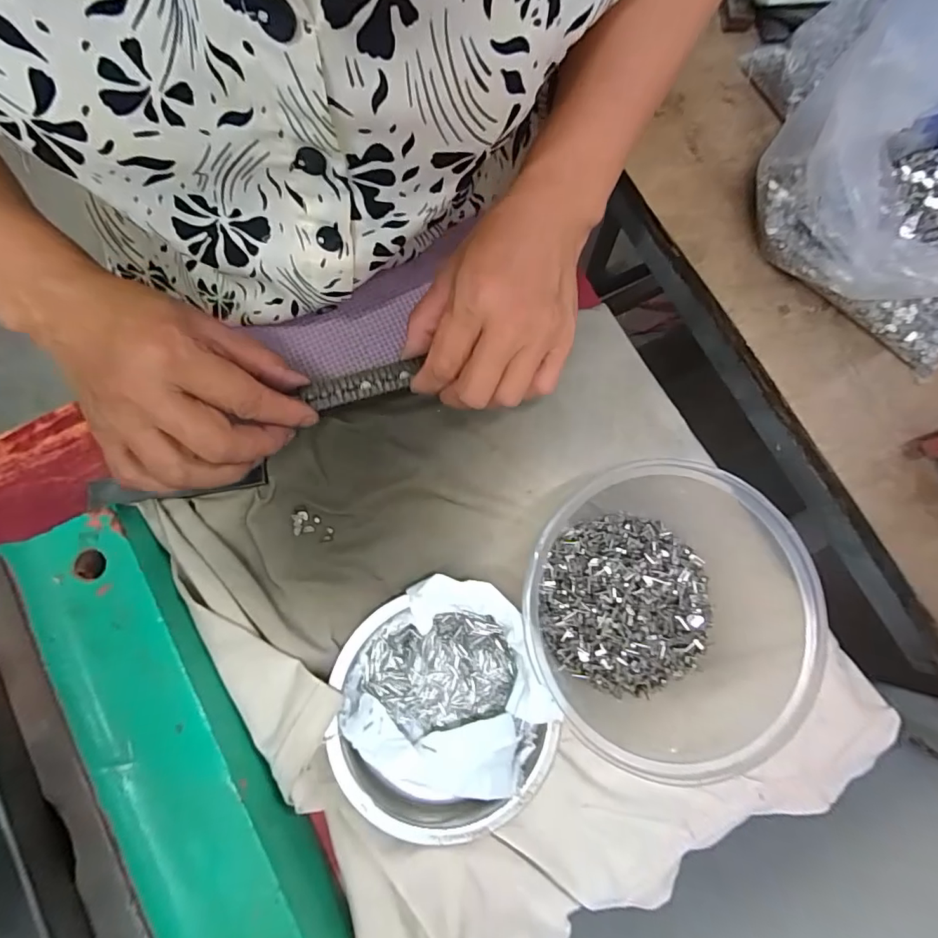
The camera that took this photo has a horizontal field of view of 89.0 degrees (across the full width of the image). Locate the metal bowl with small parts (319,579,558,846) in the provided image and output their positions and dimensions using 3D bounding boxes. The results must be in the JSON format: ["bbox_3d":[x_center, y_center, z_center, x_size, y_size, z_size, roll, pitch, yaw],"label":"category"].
[{"bbox_3d":[-0.018,0.129,0.260,0.110,0.039,0.126,-20,81,-7],"label":"metal bowl with small parts"}]

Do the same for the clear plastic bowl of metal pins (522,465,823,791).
[{"bbox_3d":[0.100,0.078,0.257,0.136,0.072,0.149,1,79,-3],"label":"clear plastic bowl of metal pins"}]

